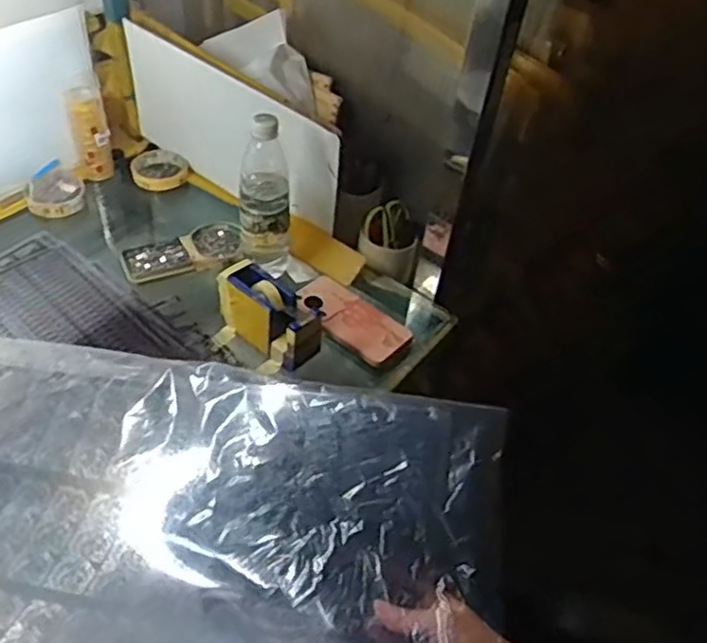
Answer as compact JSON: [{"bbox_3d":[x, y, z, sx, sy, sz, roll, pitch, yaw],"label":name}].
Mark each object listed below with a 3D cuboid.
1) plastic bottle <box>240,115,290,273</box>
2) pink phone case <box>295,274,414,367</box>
[{"bbox_3d":[-0.113,-0.159,0.888,0.066,0.221,0.061,0,45,-8],"label":"plastic bottle"},{"bbox_3d":[-0.003,-0.004,0.887,0.164,0.015,0.078,37,52,27],"label":"pink phone case"}]

